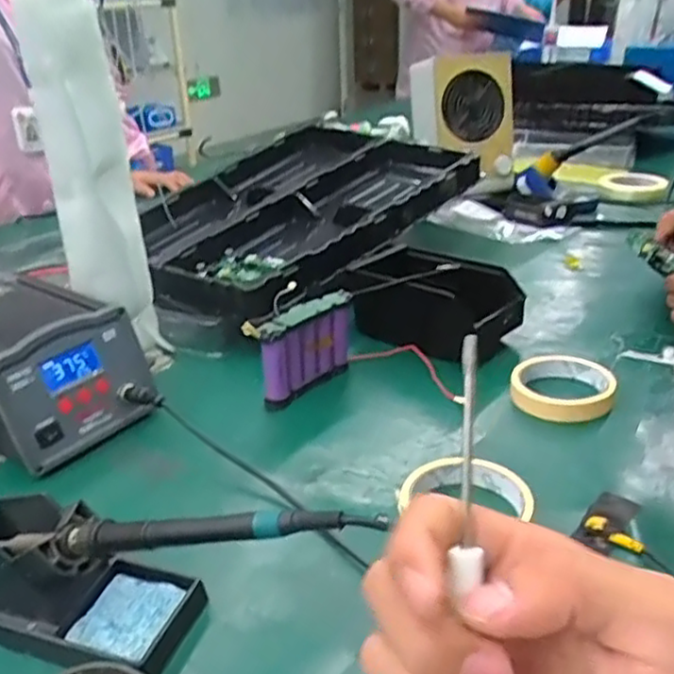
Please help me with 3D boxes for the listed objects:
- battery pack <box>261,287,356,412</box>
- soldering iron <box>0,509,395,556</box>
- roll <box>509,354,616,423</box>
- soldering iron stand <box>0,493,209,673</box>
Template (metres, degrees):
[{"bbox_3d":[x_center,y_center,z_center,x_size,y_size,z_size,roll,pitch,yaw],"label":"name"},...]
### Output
[{"bbox_3d":[-0.028,0.012,0.668,0.021,0.086,0.118,19,33,37],"label":"battery pack"},{"bbox_3d":[-0.090,0.105,0.380,0.249,0.013,0.017,-11,24,25],"label":"soldering iron"},{"bbox_3d":[0.205,0.047,0.641,0.089,0.022,0.088,-2,26,1],"label":"roll"},{"bbox_3d":[-0.165,0.145,0.427,0.149,0.071,0.070,6,28,20],"label":"soldering iron stand"}]

